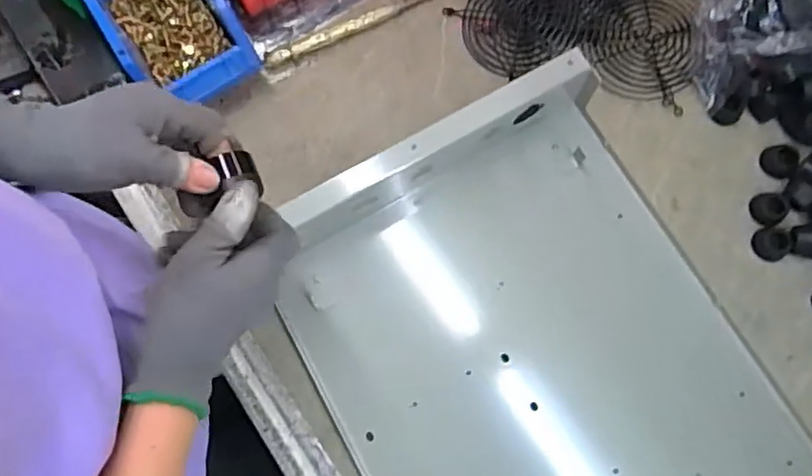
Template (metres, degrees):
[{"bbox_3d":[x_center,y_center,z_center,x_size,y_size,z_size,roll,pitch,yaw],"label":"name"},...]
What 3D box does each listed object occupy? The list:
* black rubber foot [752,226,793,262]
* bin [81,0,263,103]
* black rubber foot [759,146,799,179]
[{"bbox_3d":[0.323,0.004,0.538,0.025,0.020,0.029,-10,76,1],"label":"black rubber foot"},{"bbox_3d":[-0.222,-0.198,0.575,0.108,0.071,0.145,-33,77,-5],"label":"bin"},{"bbox_3d":[0.338,-0.070,0.554,0.028,0.016,0.025,37,81,11],"label":"black rubber foot"}]

